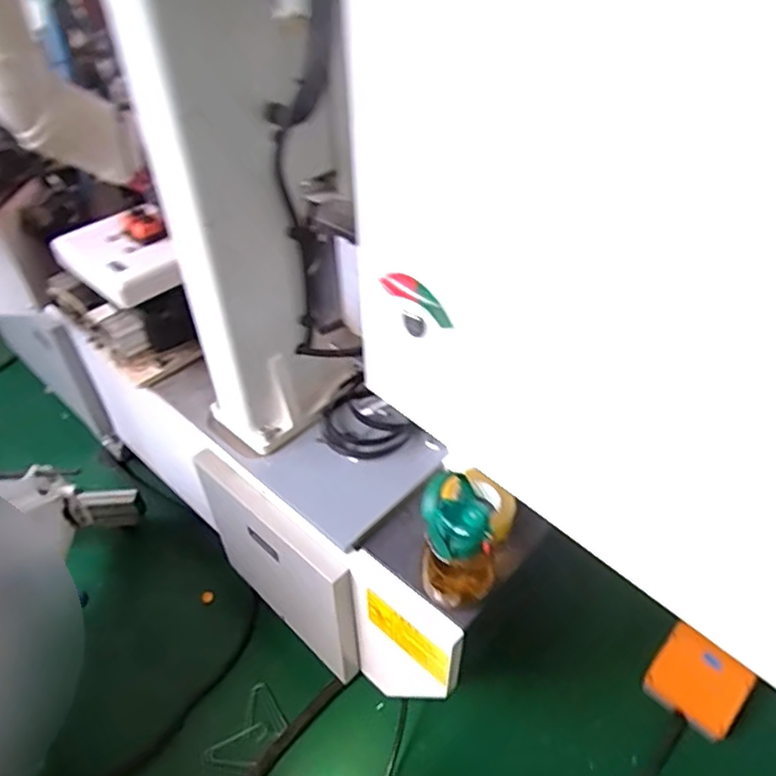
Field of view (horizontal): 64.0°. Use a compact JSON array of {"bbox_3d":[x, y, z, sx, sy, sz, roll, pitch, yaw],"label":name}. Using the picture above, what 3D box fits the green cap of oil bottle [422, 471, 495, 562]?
[{"bbox_3d":[0.105,0.178,0.923,0.098,0.105,0.115,10,45,11],"label":"green cap of oil bottle"}]

